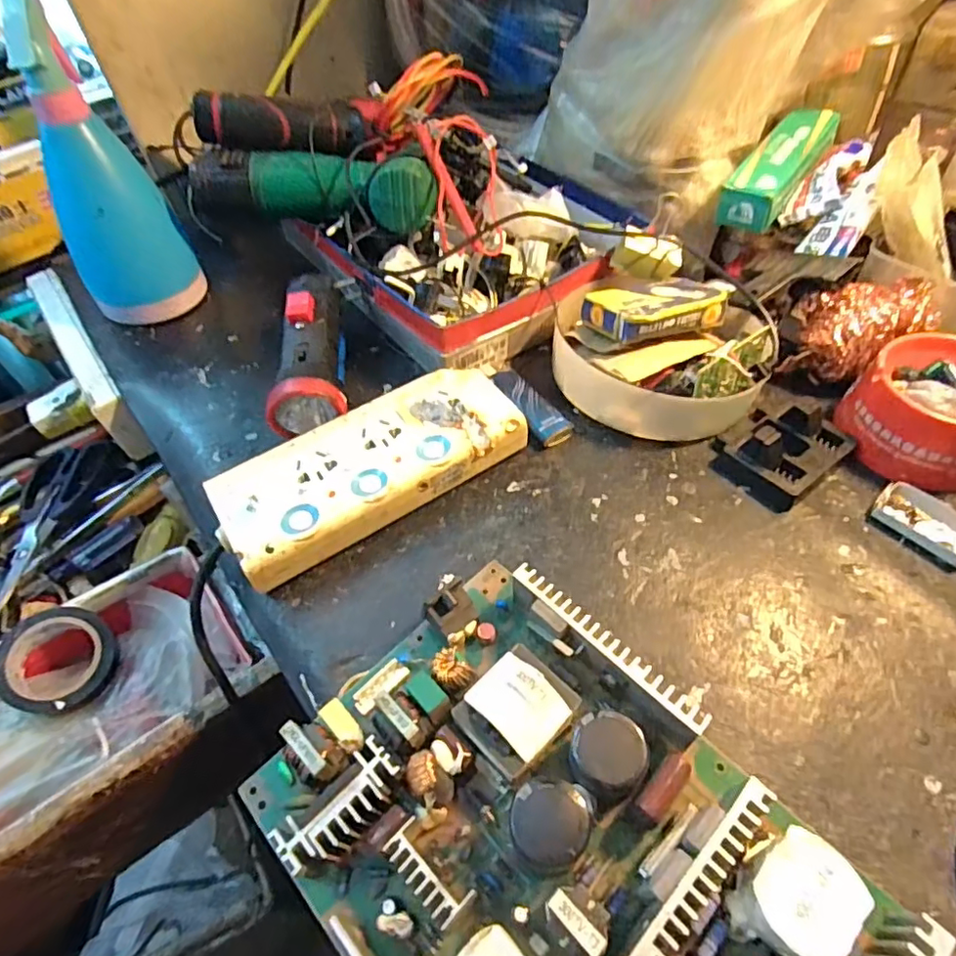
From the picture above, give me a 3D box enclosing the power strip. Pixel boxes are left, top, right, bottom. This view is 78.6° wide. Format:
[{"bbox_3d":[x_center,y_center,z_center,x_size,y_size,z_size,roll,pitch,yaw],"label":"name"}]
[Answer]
[{"bbox_3d":[-0.061,-0.006,0.339,0.170,0.035,0.066,-29,56,-18],"label":"power strip"}]

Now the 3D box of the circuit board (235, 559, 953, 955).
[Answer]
[{"bbox_3d":[0.051,0.156,0.206,0.270,0.035,0.150,37,63,27],"label":"circuit board"}]

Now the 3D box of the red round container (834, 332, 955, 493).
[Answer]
[{"bbox_3d":[0.265,-0.040,0.340,0.087,0.045,0.084,-37,59,-23],"label":"red round container"}]

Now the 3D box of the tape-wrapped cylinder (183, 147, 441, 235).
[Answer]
[{"bbox_3d":[-0.114,-0.205,0.425,0.171,0.054,0.050,4,53,7],"label":"tape-wrapped cylinder"}]

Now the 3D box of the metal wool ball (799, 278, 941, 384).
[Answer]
[{"bbox_3d":[0.241,-0.096,0.372,0.065,0.048,0.062,-2,52,2],"label":"metal wool ball"}]

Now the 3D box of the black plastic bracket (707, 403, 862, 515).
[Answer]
[{"bbox_3d":[0.178,-0.022,0.343,0.070,0.025,0.058,-33,58,-21],"label":"black plastic bracket"}]

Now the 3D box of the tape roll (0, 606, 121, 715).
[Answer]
[{"bbox_3d":[-0.262,0.113,0.365,0.065,0.016,0.061,8,69,-20],"label":"tape roll"}]

